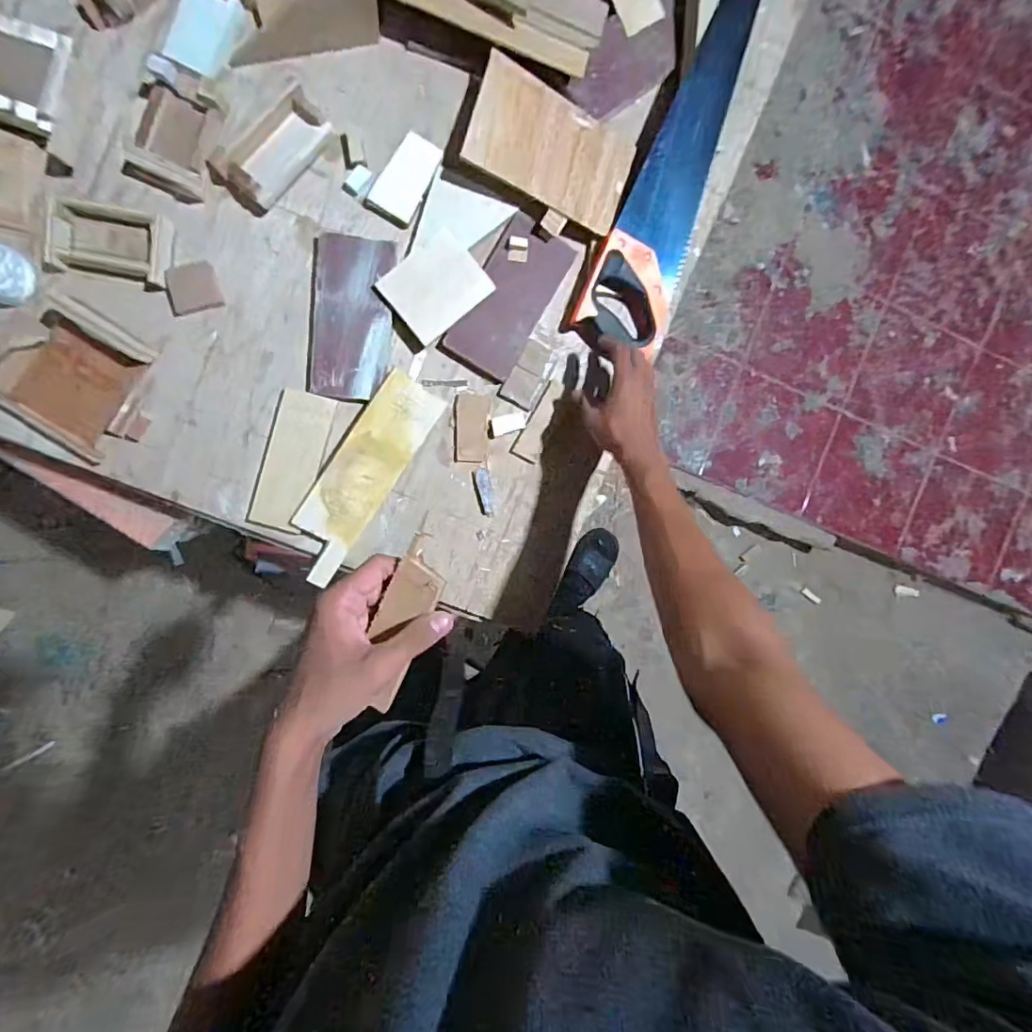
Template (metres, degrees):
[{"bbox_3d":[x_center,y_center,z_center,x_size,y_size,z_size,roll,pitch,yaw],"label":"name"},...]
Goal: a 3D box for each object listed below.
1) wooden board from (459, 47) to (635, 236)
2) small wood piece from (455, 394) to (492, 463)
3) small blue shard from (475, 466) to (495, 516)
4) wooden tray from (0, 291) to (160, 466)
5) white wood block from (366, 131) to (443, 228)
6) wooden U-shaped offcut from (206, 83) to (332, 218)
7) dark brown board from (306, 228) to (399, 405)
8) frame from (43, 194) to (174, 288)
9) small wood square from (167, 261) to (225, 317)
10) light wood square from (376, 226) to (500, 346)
[{"bbox_3d":[0.047,-0.447,0.641,0.203,0.005,0.134,17,83,-21],"label":"wooden board"},{"bbox_3d":[-0.058,-0.115,0.688,0.044,0.004,0.086,5,94,-6],"label":"small wood piece"},{"bbox_3d":[-0.041,-0.032,0.701,0.018,0.005,0.065,-11,96,-5],"label":"small blue shard"},{"bbox_3d":[-0.527,-0.169,0.607,0.158,0.024,0.153,34,90,-7],"label":"wooden tray"},{"bbox_3d":[-0.135,-0.410,0.640,0.057,0.010,0.103,29,91,-7],"label":"white wood block"},{"bbox_3d":[-0.286,-0.428,0.613,0.071,0.022,0.138,41,90,-7],"label":"wooden U-shaped offcut"},{"bbox_3d":[-0.204,-0.242,0.646,0.099,0.013,0.191,4,94,-6],"label":"dark brown board"},{"bbox_3d":[-0.474,-0.319,0.615,0.138,0.034,0.077,8,94,-6],"label":"frame"},{"bbox_3d":[-0.387,-0.273,0.631,0.058,0.014,0.051,-19,96,-4],"label":"small wood square"},{"bbox_3d":[-0.100,-0.284,0.652,0.114,0.012,0.092,-40,97,-2],"label":"light wood square"}]

